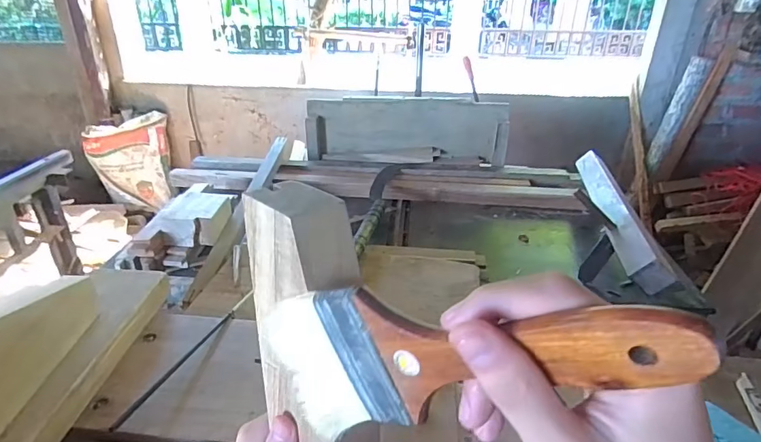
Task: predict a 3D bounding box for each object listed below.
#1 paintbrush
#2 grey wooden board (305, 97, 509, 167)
[{"bbox_3d":[0.024,0.058,0.190,0.186,0.075,0.014,-18,14,37],"label":"paintbrush"},{"bbox_3d":[0.072,-0.258,1.307,0.563,0.177,0.052,3,16,7],"label":"grey wooden board"}]

